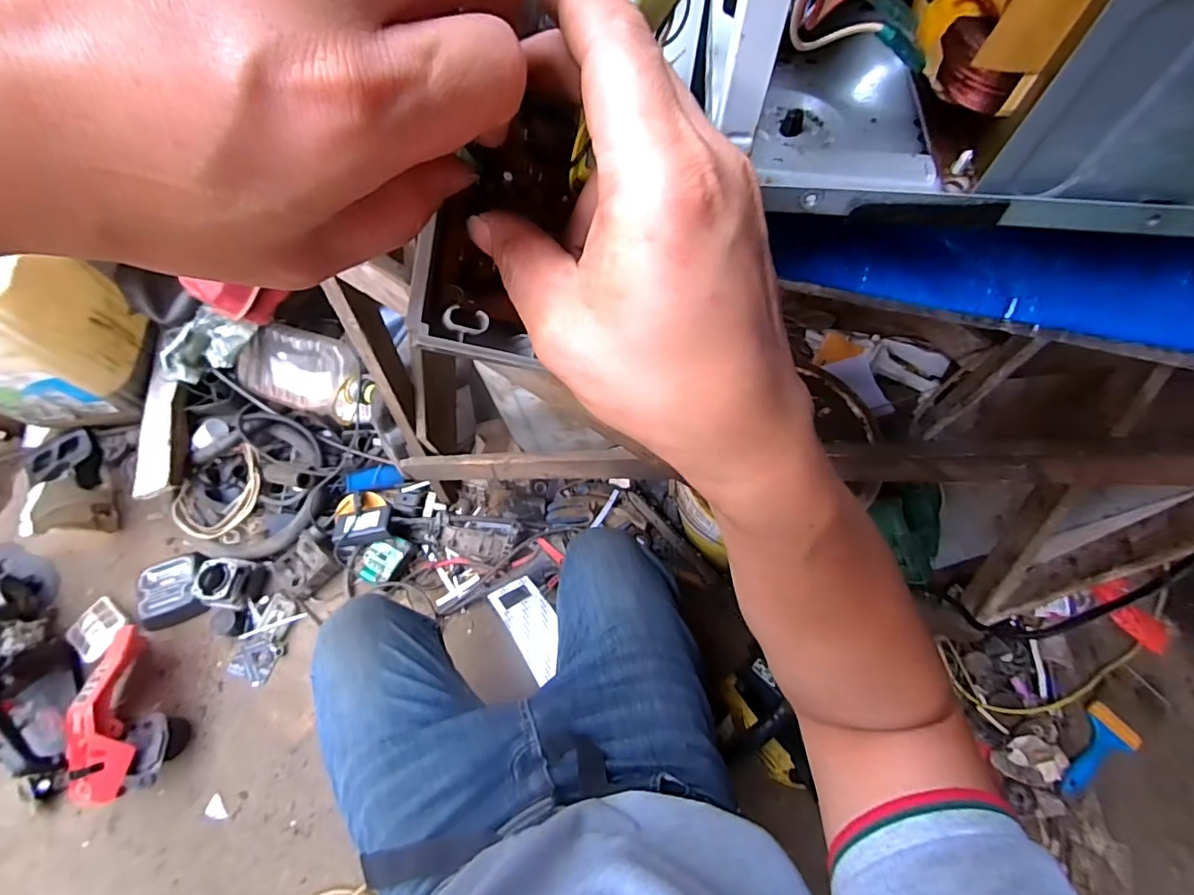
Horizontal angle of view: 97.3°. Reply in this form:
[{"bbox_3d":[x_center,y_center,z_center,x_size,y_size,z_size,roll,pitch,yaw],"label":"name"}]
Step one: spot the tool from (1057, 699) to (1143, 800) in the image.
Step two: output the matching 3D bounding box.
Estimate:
[{"bbox_3d":[0.763,0.474,0.804,0.067,0.018,0.145,36,87,14],"label":"tool"}]

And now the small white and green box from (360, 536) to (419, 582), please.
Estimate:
[{"bbox_3d":[-0.393,0.209,0.988,0.069,0.041,0.098,23,65,9],"label":"small white and green box"}]

